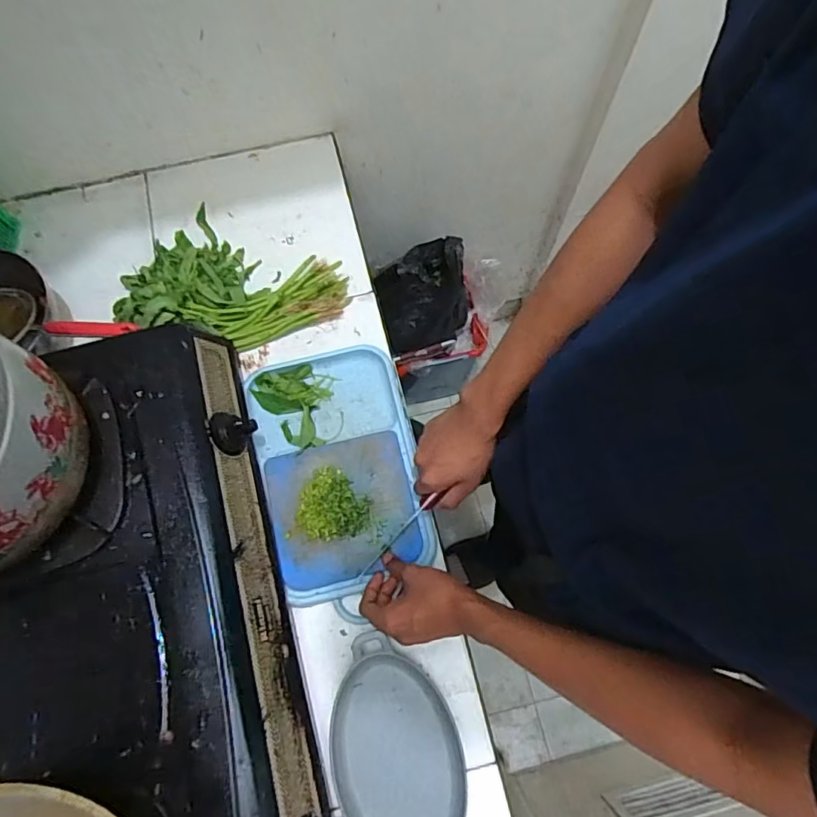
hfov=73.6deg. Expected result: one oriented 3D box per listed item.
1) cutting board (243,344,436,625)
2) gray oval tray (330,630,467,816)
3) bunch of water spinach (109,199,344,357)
[{"bbox_3d":[-0.087,0.071,0.680,0.189,0.036,0.304,-14,72,-4],"label":"cutting board"},{"bbox_3d":[-0.014,0.377,0.585,0.133,0.029,0.248,-15,72,-4],"label":"gray oval tray"},{"bbox_3d":[-0.244,-0.170,0.739,0.287,0.066,0.192,20,73,7],"label":"bunch of water spinach"}]

